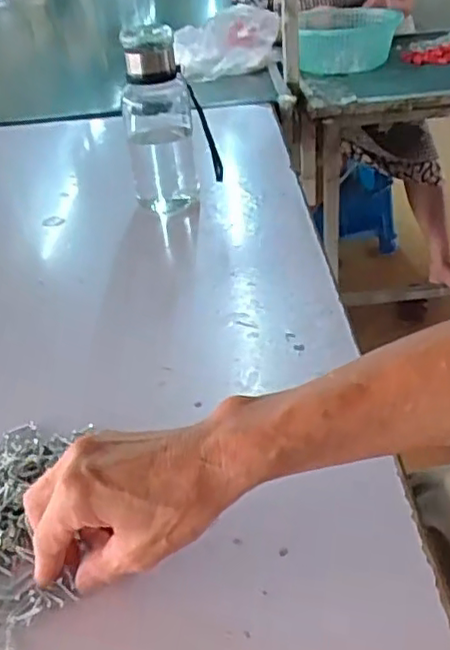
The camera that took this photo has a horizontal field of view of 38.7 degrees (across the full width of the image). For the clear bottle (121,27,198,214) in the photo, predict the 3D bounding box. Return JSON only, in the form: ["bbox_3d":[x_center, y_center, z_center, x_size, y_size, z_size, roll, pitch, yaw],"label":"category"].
[{"bbox_3d":[-0.083,-0.252,0.839,0.089,0.242,0.083,-10,32,-6],"label":"clear bottle"}]

